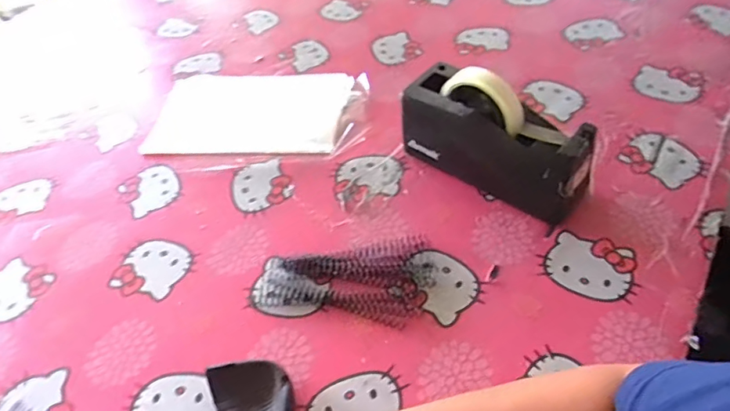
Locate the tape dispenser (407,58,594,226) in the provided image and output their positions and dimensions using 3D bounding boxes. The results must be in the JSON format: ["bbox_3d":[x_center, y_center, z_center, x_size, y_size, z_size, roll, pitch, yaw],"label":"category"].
[{"bbox_3d":[0.140,-0.077,0.552,0.205,0.128,0.069,29,59,27],"label":"tape dispenser"}]

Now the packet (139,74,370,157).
[{"bbox_3d":[-0.150,-0.131,0.708,0.288,0.021,0.165,4,50,10],"label":"packet"}]

